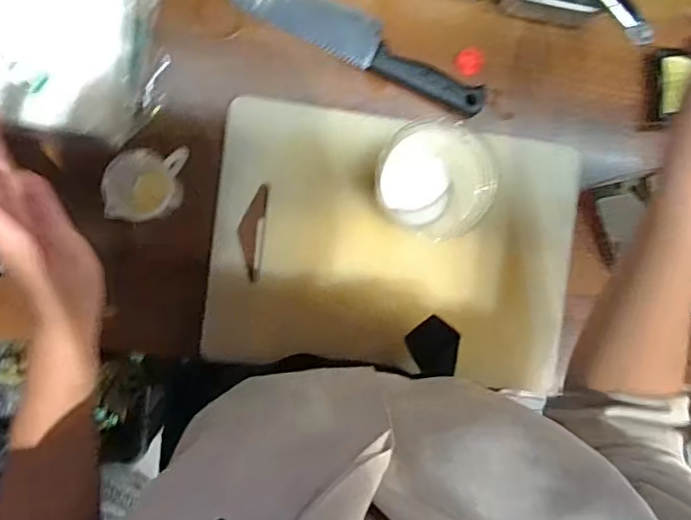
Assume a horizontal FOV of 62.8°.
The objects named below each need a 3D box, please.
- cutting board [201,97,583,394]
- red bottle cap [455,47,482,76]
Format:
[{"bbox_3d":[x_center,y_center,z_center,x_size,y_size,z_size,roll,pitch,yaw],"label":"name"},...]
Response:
[{"bbox_3d":[0.051,-0.011,0.546,0.349,0.024,0.236,7,91,-7],"label":"cutting board"},{"bbox_3d":[0.122,-0.195,0.558,0.029,0.007,0.026,-13,93,-6],"label":"red bottle cap"}]

